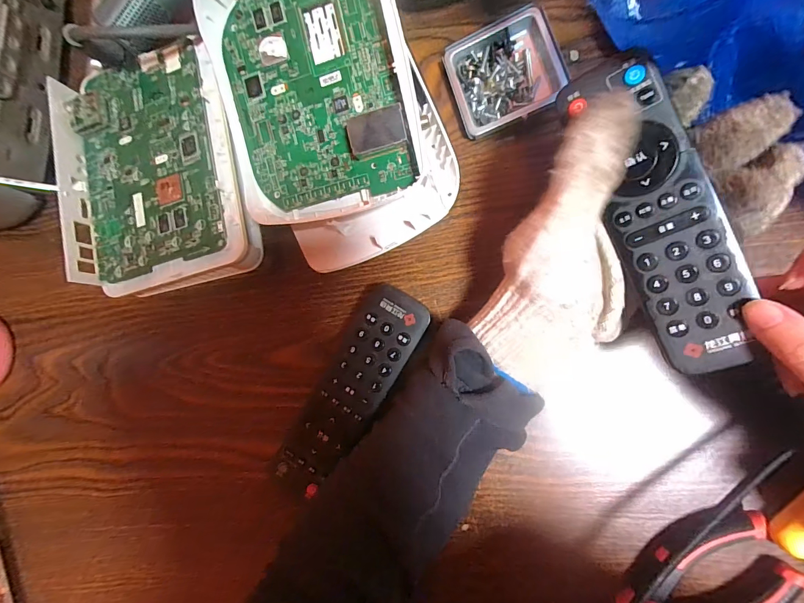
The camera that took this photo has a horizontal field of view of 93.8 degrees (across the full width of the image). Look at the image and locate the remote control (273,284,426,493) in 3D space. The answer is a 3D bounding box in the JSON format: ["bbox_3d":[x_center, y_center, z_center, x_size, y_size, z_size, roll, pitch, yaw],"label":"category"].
[{"bbox_3d":[-0.035,0.061,0.257,0.046,0.021,0.150,30,91,11],"label":"remote control"}]

